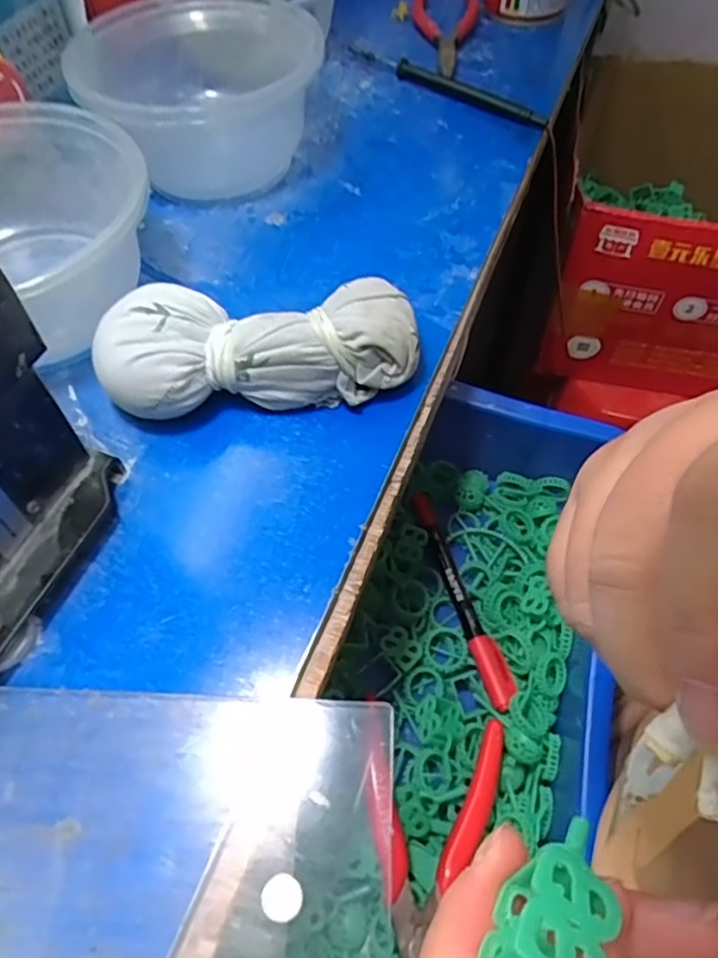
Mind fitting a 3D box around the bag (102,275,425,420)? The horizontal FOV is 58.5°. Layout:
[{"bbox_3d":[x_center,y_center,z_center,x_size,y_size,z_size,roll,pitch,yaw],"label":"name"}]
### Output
[{"bbox_3d":[-0.041,-0.055,0.280,0.132,0.043,0.048,-6,57,-3],"label":"bag"}]

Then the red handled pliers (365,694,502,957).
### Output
[{"bbox_3d":[0.036,0.168,0.305,0.069,0.026,0.108,3,57,3],"label":"red handled pliers"}]

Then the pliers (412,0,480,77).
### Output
[{"bbox_3d":[0.064,-0.332,0.475,0.050,0.016,0.130,3,57,3],"label":"pliers"}]

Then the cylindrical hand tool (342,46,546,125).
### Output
[{"bbox_3d":[0.056,-0.266,0.434,0.156,0.012,0.012,32,63,20],"label":"cylindrical hand tool"}]

